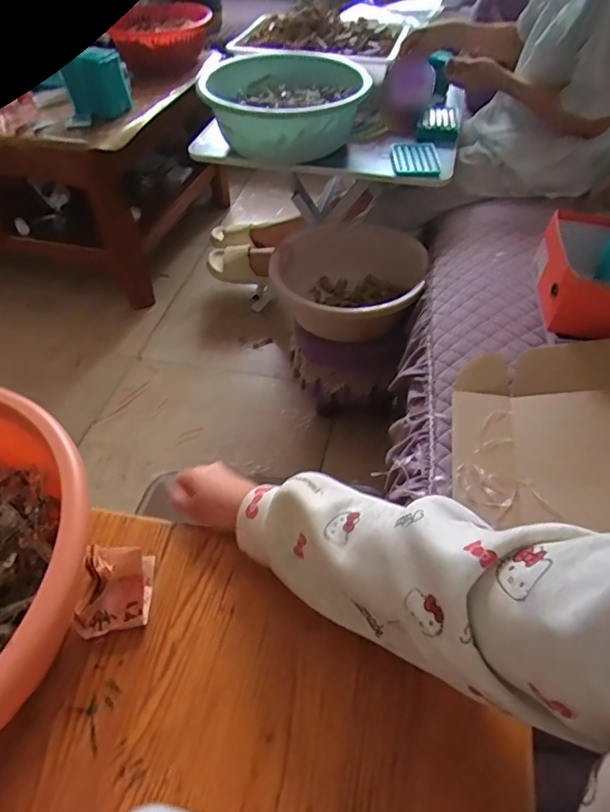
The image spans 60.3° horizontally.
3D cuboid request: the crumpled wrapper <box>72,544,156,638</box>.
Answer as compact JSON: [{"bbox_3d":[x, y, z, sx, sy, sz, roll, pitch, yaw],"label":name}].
[{"bbox_3d":[-0.175,0.168,0.484,0.057,0.038,0.070,-3,49,-1],"label":"crumpled wrapper"}]

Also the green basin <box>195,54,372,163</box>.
[{"bbox_3d":[-0.056,-0.654,1.180,0.315,0.159,0.315,-1,49,1],"label":"green basin"}]

